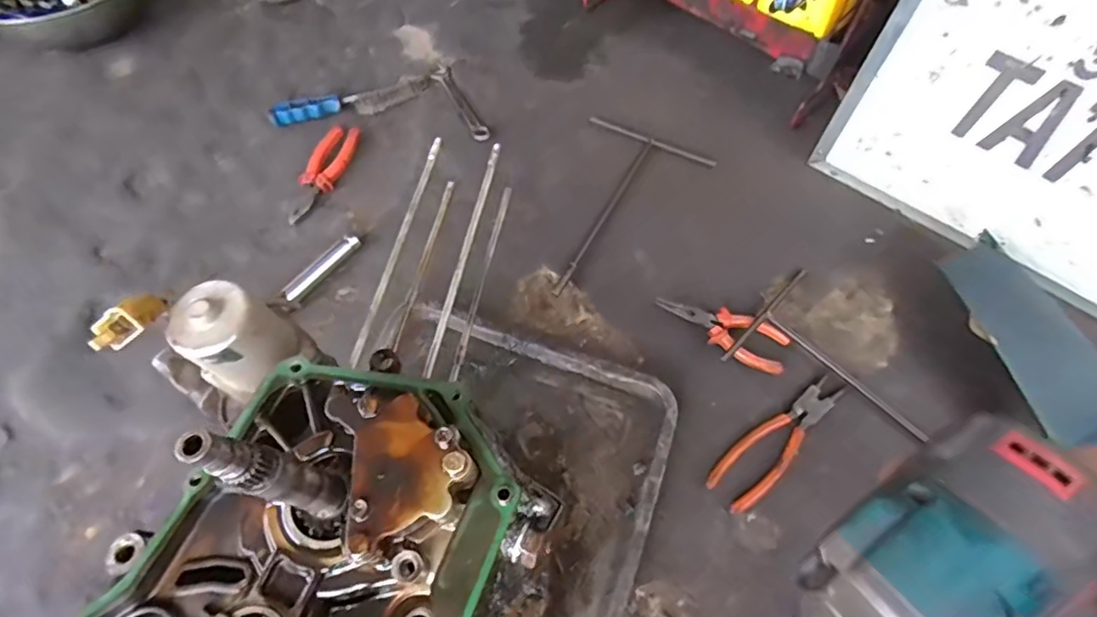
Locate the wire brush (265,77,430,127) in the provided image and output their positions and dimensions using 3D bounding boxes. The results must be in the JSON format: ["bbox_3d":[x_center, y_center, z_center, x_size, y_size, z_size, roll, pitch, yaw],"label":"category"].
[{"bbox_3d":[-0.305,-0.322,0.840,0.245,0.020,0.048,-18,65,-9],"label":"wire brush"}]

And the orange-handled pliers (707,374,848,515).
[{"bbox_3d":[0.249,0.144,0.584,0.182,0.019,0.052,-34,68,-16],"label":"orange-handled pliers"}]

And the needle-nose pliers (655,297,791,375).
[{"bbox_3d":[0.204,0.023,0.641,0.156,0.021,0.055,23,65,11],"label":"needle-nose pliers"}]

